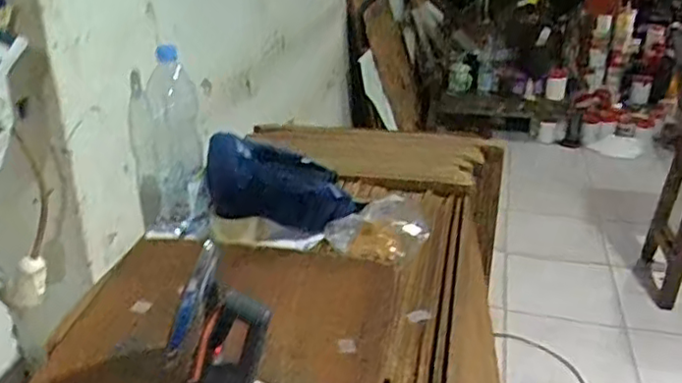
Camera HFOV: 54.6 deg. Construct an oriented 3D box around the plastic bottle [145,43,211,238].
[{"bbox_3d":[-0.287,-0.085,1.153,0.095,0.310,0.108,-8,28,-15],"label":"plastic bottle"}]

